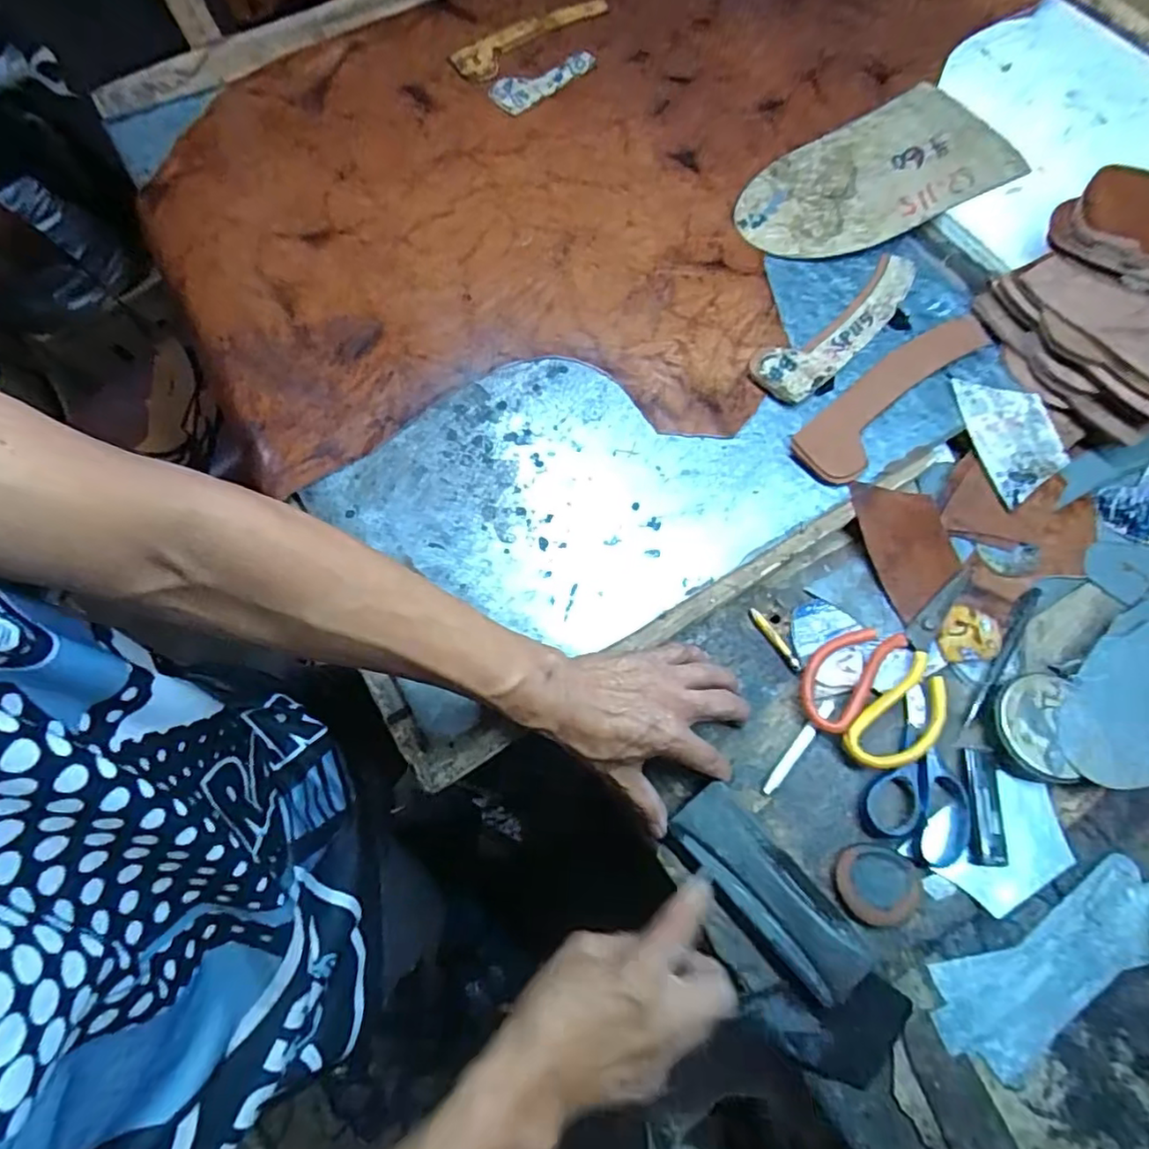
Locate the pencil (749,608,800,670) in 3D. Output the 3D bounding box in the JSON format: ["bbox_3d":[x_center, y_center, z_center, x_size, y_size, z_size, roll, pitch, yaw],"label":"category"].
[{"bbox_3d":[0.160,0.051,0.489,0.010,0.004,0.057,-35,73,-8],"label":"pencil"}]

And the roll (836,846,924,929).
[{"bbox_3d":[0.214,0.218,0.427,0.059,0.015,0.051,8,72,7],"label":"roll"}]

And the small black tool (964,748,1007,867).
[{"bbox_3d":[0.295,0.167,0.442,0.025,0.007,0.079,5,72,6],"label":"small black tool"}]

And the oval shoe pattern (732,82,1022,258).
[{"bbox_3d":[0.297,-0.396,0.616,0.275,0.010,0.141,-29,76,-4],"label":"oval shoe pattern"}]

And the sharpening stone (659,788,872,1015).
[{"bbox_3d":[0.134,0.218,0.425,0.058,0.016,0.149,-42,75,-12],"label":"sharpening stone"}]

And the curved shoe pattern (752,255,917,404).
[{"bbox_3d":[0.251,-0.227,0.566,0.206,0.006,0.059,-37,78,-13],"label":"curved shoe pattern"}]

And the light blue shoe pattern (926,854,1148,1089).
[{"bbox_3d":[0.337,0.279,0.429,0.186,0.004,0.076,-25,72,-4],"label":"light blue shoe pattern"}]

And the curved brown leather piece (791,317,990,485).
[{"bbox_3d":[0.281,-0.162,0.544,0.222,0.013,0.058,-43,74,-10],"label":"curved brown leather piece"}]

